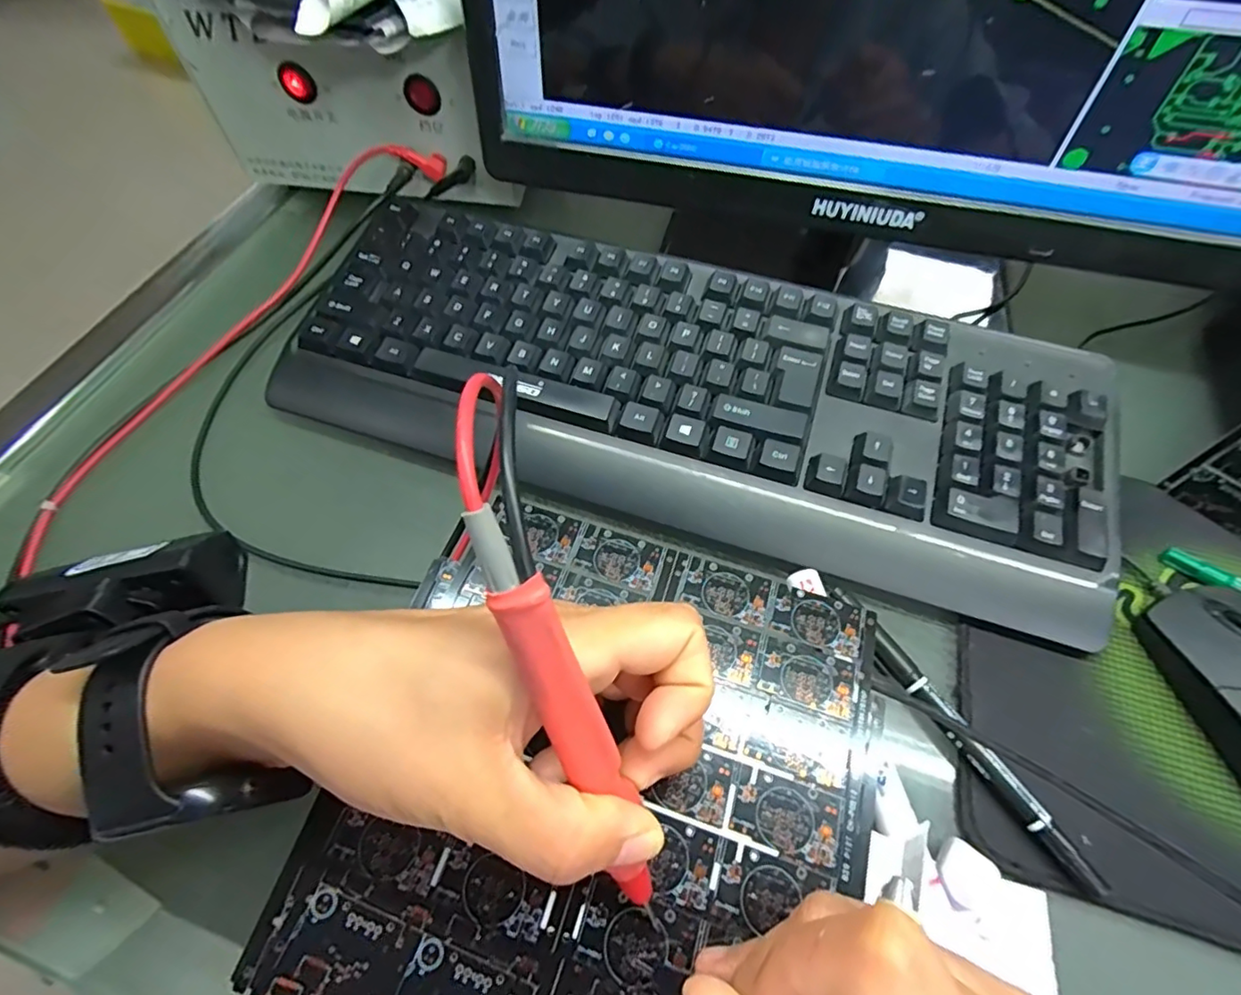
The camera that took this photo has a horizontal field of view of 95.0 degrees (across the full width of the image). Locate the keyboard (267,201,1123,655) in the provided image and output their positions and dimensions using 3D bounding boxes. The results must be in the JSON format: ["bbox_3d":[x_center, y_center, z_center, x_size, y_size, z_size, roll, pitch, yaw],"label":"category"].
[{"bbox_3d":[0.032,-0.060,0.308,0.428,0.037,0.158,16,61,8],"label":"keyboard"}]

